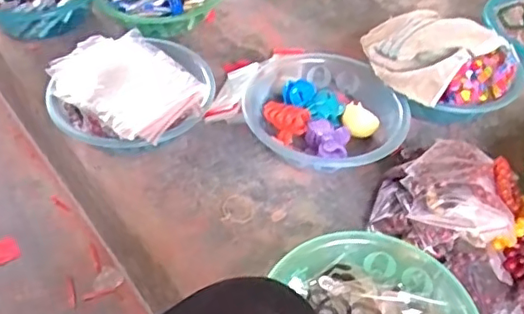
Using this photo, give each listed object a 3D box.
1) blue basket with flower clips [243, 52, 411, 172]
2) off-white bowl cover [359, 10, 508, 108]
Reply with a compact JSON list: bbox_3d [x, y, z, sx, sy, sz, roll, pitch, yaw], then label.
[{"bbox_3d":[0.091,-0.059,0.881,0.244,0.071,0.226,2,47,-2],"label":"blue basket with flower clips"},{"bbox_3d":[0.251,-0.180,0.909,0.194,0.049,0.174,-32,56,-28],"label":"off-white bowl cover"}]

